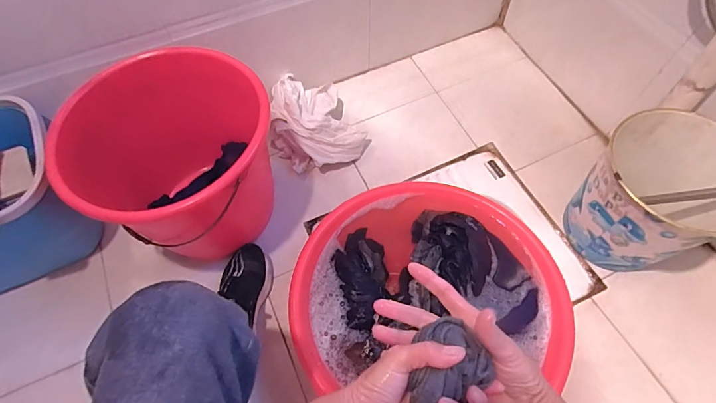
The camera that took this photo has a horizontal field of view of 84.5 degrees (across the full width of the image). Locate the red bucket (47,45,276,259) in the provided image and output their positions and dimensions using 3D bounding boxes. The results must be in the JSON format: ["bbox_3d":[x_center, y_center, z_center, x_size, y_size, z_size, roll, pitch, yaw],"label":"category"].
[{"bbox_3d":[-0.331,-0.063,0.763,0.356,0.301,0.315,-27,64,-13],"label":"red bucket"}]

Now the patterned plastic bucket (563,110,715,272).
[{"bbox_3d":[0.560,-0.001,0.779,0.243,0.254,0.225,-1,61,1],"label":"patterned plastic bucket"}]

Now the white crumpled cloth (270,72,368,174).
[{"bbox_3d":[-0.113,-0.203,0.971,0.207,0.138,0.256,-31,65,-14],"label":"white crumpled cloth"}]

